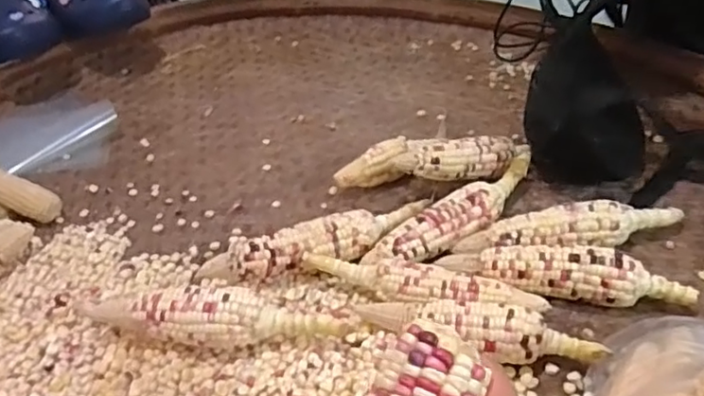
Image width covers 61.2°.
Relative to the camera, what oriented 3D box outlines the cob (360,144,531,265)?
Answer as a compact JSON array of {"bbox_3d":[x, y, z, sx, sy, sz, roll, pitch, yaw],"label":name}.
[{"bbox_3d":[0.129,0.010,0.646,0.269,0.049,0.060,-29,44,-31],"label":"cob"}]

